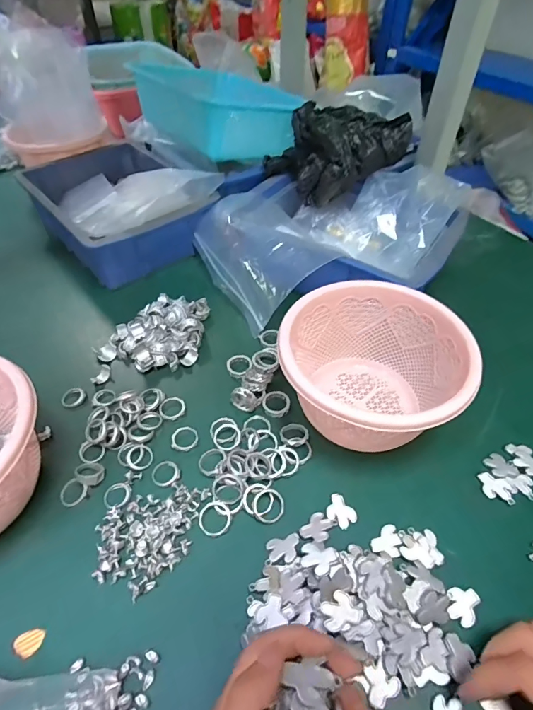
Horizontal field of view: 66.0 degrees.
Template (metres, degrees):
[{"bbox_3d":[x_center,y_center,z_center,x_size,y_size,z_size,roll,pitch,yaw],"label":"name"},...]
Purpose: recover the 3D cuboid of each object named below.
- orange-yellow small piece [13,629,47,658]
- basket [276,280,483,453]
[{"bbox_3d":[-0.152,0.184,0.262,0.019,0.004,0.016,-14,40,-18],"label":"orange-yellow small piece"},{"bbox_3d":[0.086,0.019,0.346,0.145,0.093,0.143,16,48,15],"label":"basket"}]

